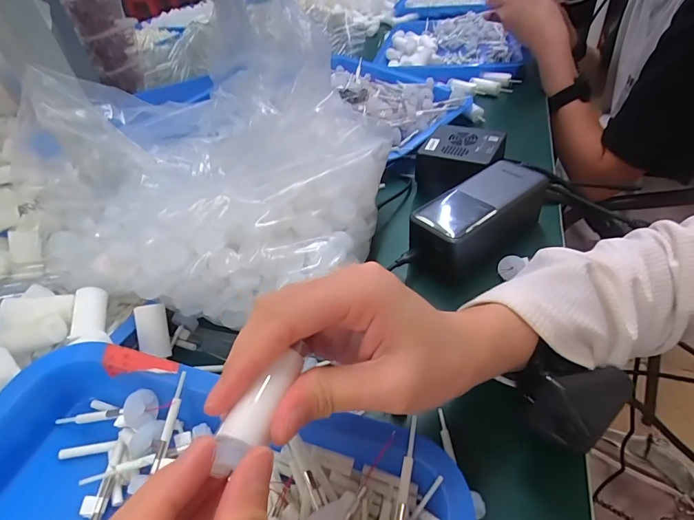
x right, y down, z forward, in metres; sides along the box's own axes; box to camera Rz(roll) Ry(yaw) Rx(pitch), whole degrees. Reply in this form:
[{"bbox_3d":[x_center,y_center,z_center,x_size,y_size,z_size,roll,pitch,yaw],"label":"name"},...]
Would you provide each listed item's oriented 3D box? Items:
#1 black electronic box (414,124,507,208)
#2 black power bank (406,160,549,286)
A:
[{"bbox_3d":[0.121,-0.102,0.430,0.082,0.060,0.070,15,47,23],"label":"black electronic box"},{"bbox_3d":[0.117,-0.035,0.350,0.144,0.048,0.065,-32,48,-25],"label":"black power bank"}]

